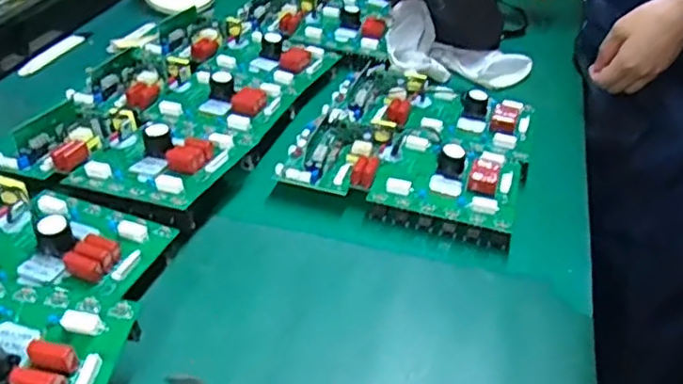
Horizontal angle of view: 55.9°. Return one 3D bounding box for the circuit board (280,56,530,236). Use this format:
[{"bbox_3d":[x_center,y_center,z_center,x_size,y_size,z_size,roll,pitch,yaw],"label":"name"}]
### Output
[{"bbox_3d":[0.079,-0.059,0.687,0.239,0.041,0.238,13,40,10],"label":"circuit board"}]

